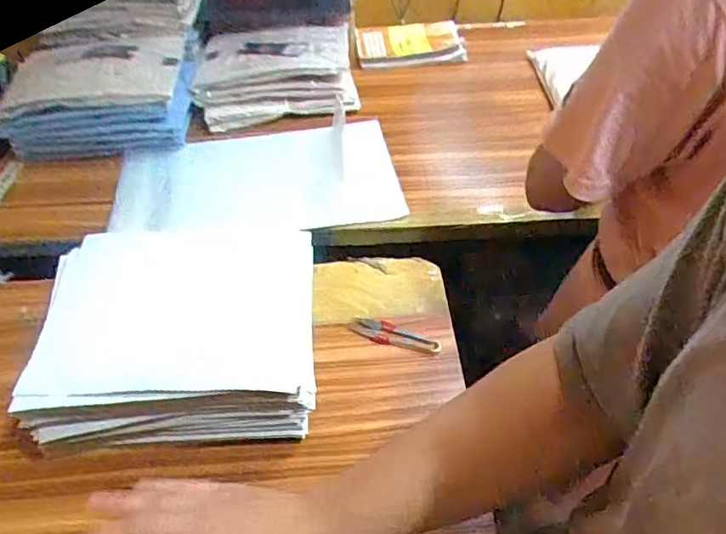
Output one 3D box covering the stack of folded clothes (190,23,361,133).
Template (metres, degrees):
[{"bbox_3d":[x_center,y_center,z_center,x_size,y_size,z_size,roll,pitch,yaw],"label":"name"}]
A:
[{"bbox_3d":[-0.143,-0.323,0.951,0.260,0.086,0.160,-7,47,-5],"label":"stack of folded clothes"}]

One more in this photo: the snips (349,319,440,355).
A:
[{"bbox_3d":[0.036,0.077,0.649,0.103,0.006,0.030,14,48,14],"label":"snips"}]

